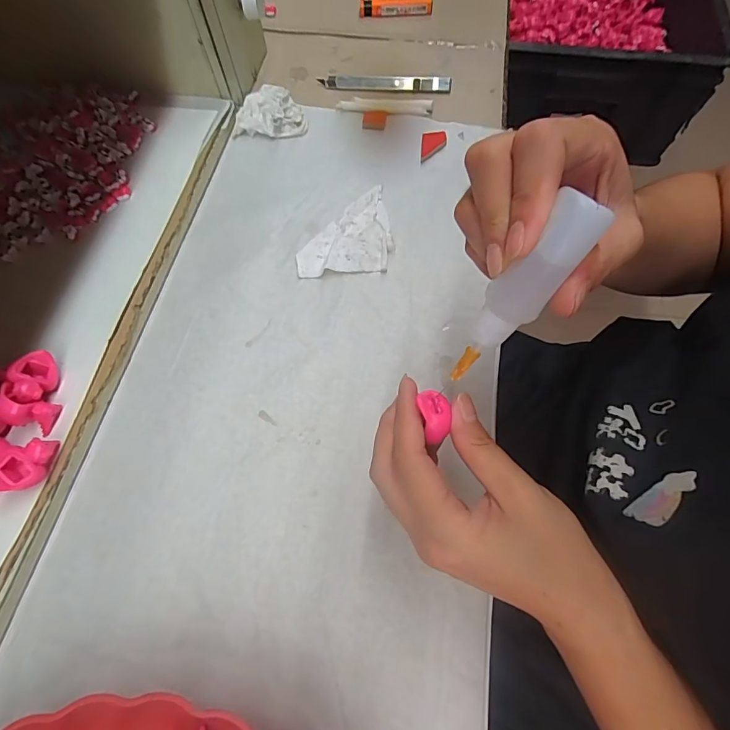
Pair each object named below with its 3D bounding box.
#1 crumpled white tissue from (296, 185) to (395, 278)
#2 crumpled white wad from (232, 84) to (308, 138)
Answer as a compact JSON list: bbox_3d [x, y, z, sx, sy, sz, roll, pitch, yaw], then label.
[{"bbox_3d":[-0.017,-0.112,0.334,0.073,0.017,0.083,-3,67,0],"label":"crumpled white tissue"},{"bbox_3d":[-0.094,-0.247,0.393,0.064,0.013,0.072,-15,67,-5],"label":"crumpled white wad"}]

